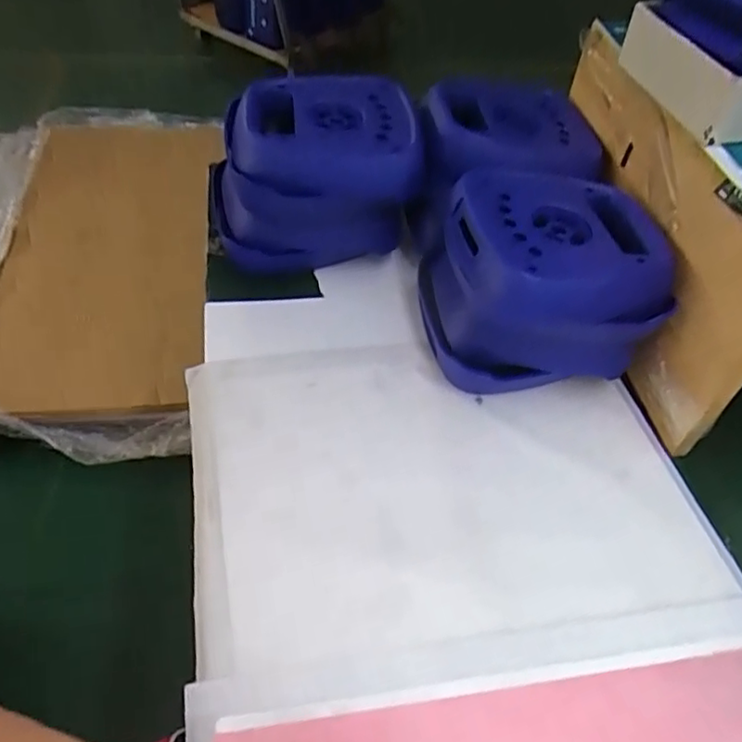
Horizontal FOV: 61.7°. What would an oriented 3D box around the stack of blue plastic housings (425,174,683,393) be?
[{"bbox_3d":[0.151,-0.076,0.553,0.184,0.134,0.148,0,49,-6],"label":"stack of blue plastic housings"}]

